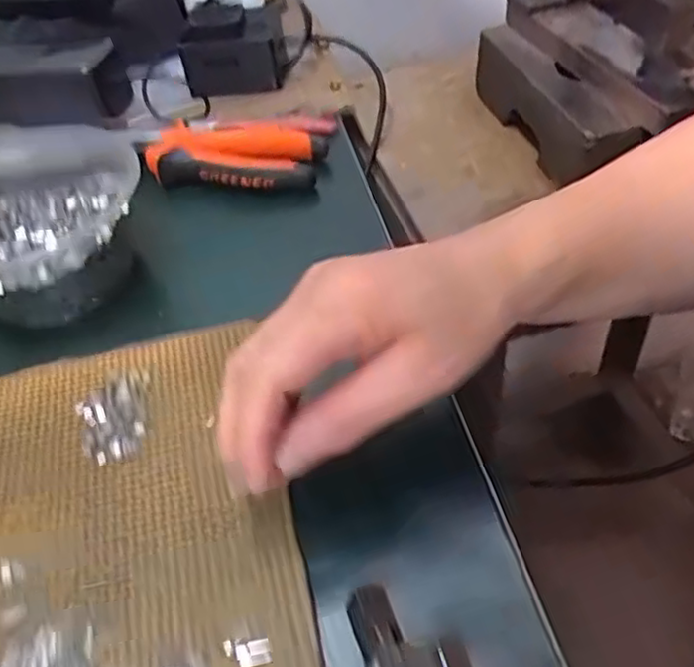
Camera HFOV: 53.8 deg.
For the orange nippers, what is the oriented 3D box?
[{"bbox_3d":[-0.075,-0.129,0.492,0.127,0.030,0.079,-6,45,2],"label":"orange nippers"}]

